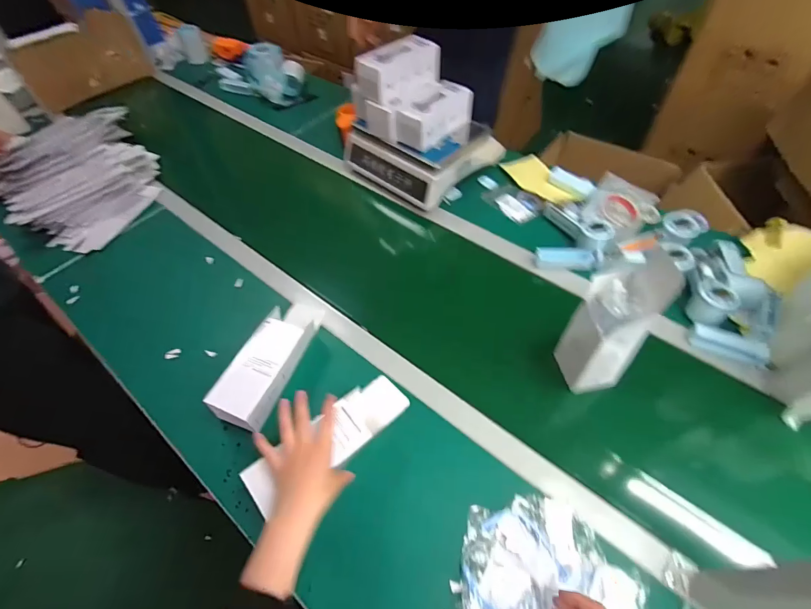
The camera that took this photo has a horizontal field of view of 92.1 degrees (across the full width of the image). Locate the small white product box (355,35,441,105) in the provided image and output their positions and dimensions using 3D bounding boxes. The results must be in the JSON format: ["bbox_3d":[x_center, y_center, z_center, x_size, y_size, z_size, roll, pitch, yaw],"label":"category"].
[{"bbox_3d":[-0.010,-0.500,0.823,0.180,0.071,0.083,-38,61,-21],"label":"small white product box"}]

